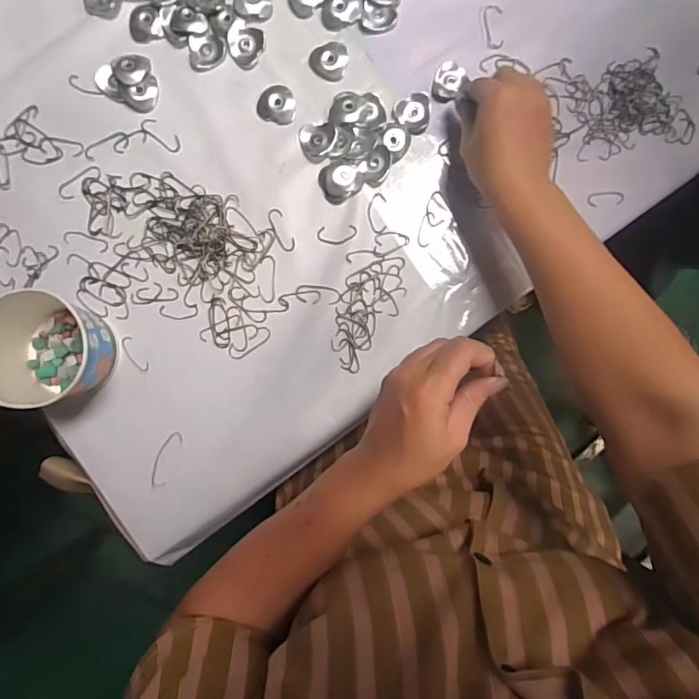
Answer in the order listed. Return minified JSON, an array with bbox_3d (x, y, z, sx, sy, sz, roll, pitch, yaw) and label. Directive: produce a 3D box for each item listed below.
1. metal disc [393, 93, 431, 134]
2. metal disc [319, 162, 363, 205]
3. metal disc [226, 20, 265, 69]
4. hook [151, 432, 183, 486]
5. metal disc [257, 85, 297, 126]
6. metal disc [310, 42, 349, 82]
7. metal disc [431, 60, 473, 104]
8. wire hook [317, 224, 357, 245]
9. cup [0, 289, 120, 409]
[{"bbox_3d":[0.063,-0.230,0.463,0.035,0.006,0.035,0,88,0],"label":"metal disc"},{"bbox_3d":[-0.008,-0.161,0.461,0.039,0.006,0.036,0,88,0],"label":"metal disc"},{"bbox_3d":[-0.101,-0.292,0.462,0.035,0.007,0.037,0,88,0],"label":"metal disc"},{"bbox_3d":[-0.175,0.104,0.457,0.018,0.004,0.054,22,88,1],"label":"hook"},{"bbox_3d":[-0.070,-0.236,0.465,0.037,0.005,0.034,13,103,-1],"label":"metal disc"},{"bbox_3d":[-0.020,-0.280,0.466,0.035,0.005,0.035,0,88,0],"label":"metal disc"},{"bbox_3d":[0.093,-0.256,0.461,0.030,0.009,0.035,38,89,1],"label":"metal disc"},{"bbox_3d":[-0.011,-0.110,0.461,0.038,0.004,0.018,-4,88,0],"label":"wire hook"},{"bbox_3d":[-0.262,0.001,0.421,0.093,0.076,0.092,0,88,0],"label":"cup"}]

